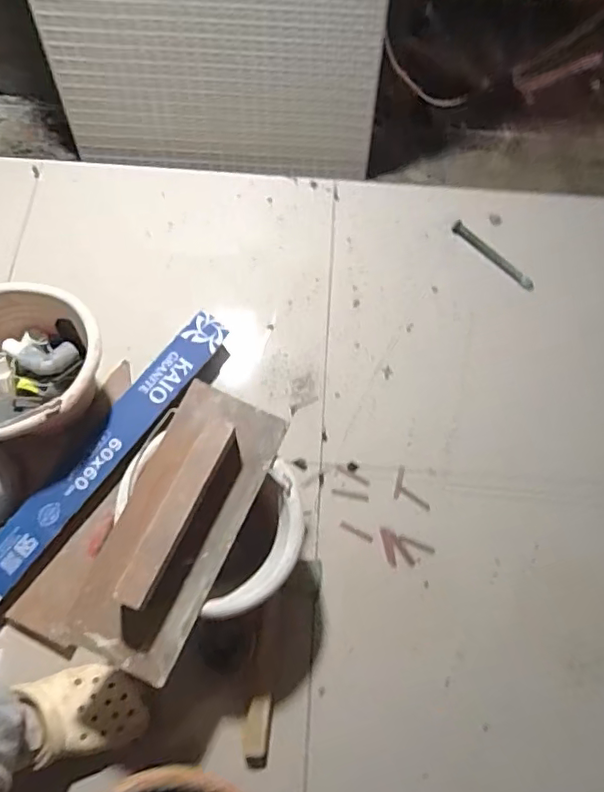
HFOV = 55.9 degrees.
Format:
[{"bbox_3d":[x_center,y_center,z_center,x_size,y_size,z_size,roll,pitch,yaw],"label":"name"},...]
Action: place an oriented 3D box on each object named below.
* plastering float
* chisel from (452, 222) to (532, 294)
[{"bbox_3d":[-0.164,0.161,0.740,0.159,0.063,0.371,23,71,7],"label":"plastering float"},{"bbox_3d":[0.372,-0.273,1.104,0.196,0.014,0.022,43,75,12],"label":"chisel"}]

